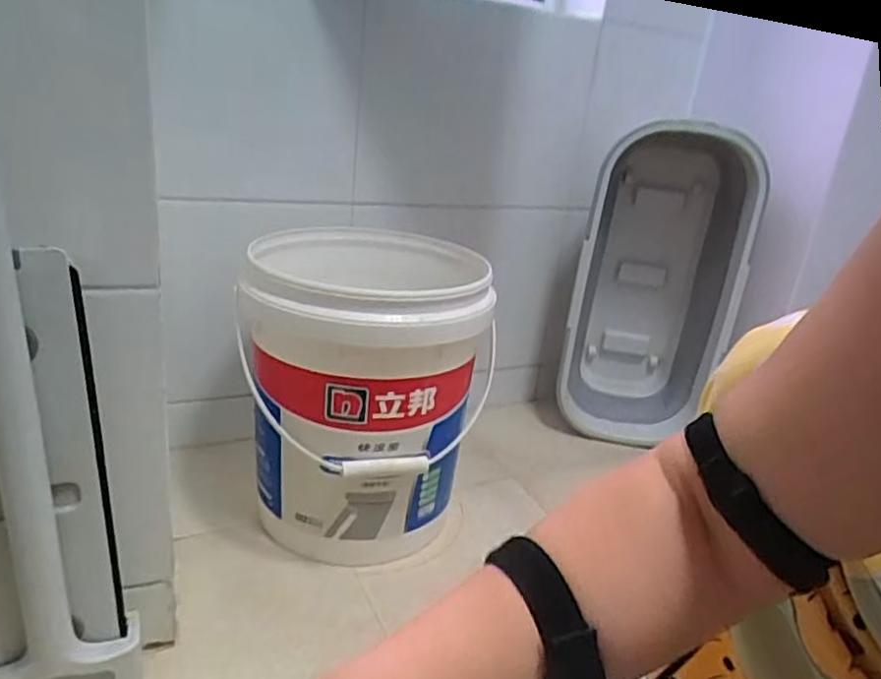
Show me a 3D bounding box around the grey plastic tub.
[{"bbox_3d":[0.367,-0.097,1.189,0.255,0.502,0.232,8,21,5],"label":"grey plastic tub"}]

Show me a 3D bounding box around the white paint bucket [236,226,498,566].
[{"bbox_3d":[-0.095,0.062,0.868,0.282,0.351,0.312,5,21,-4],"label":"white paint bucket"}]

